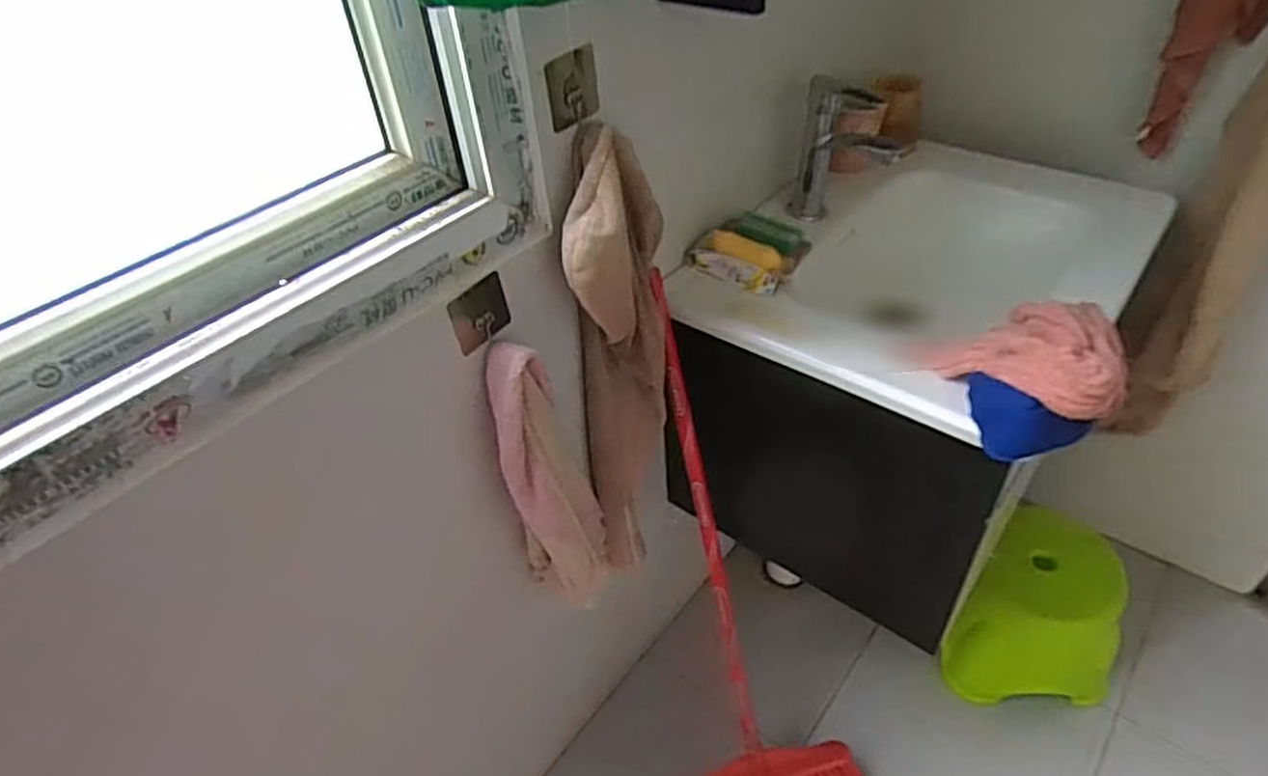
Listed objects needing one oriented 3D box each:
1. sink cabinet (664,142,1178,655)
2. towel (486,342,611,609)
[{"bbox_3d":[0.352,-0.024,1.087,0.469,0.457,0.496,28,51,31],"label":"sink cabinet"},{"bbox_3d":[-0.091,0.115,0.858,0.096,0.384,0.104,-10,42,-6],"label":"towel"}]

